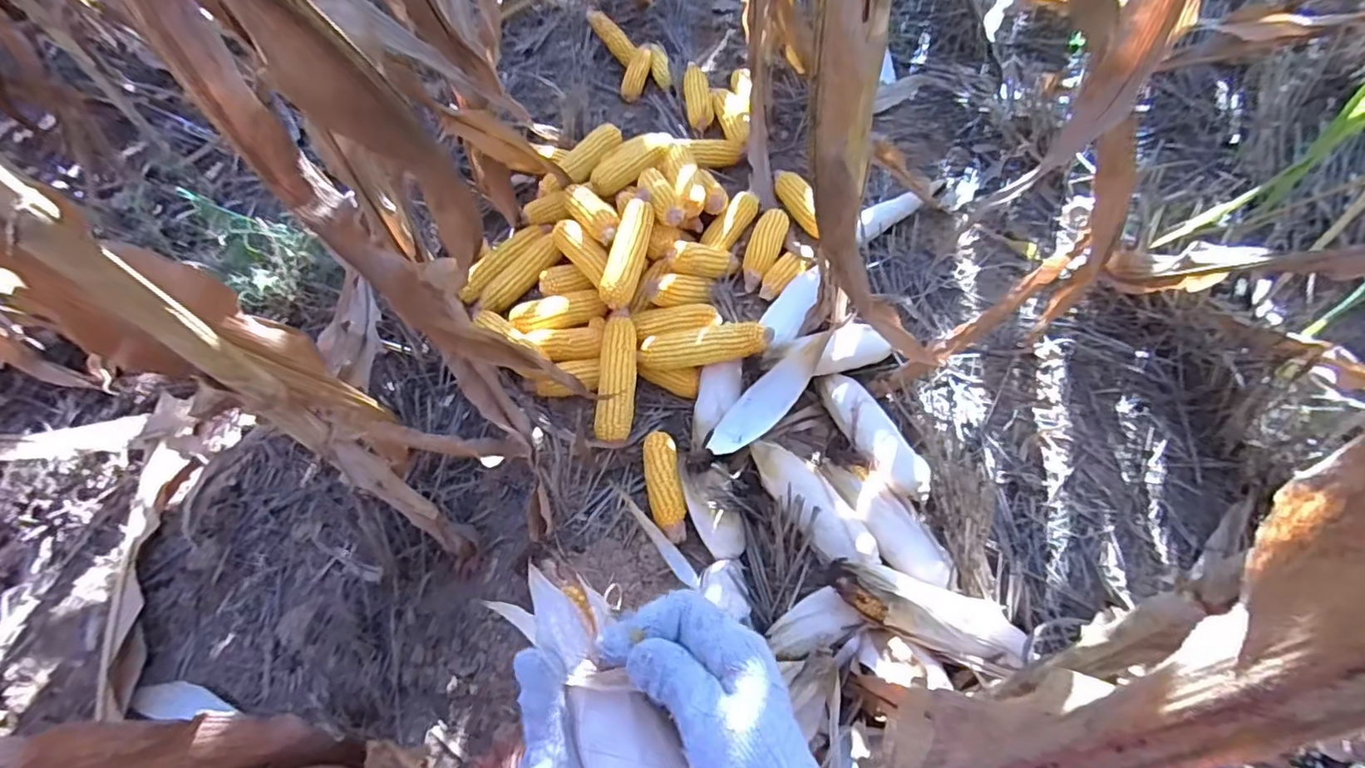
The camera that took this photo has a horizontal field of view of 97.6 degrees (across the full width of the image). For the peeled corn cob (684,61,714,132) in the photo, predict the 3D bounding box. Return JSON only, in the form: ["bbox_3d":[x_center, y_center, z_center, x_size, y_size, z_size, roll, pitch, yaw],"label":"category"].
[{"bbox_3d":[0.033,-0.618,1.301,0.059,0.055,0.197,-10,57,2],"label":"peeled corn cob"}]

